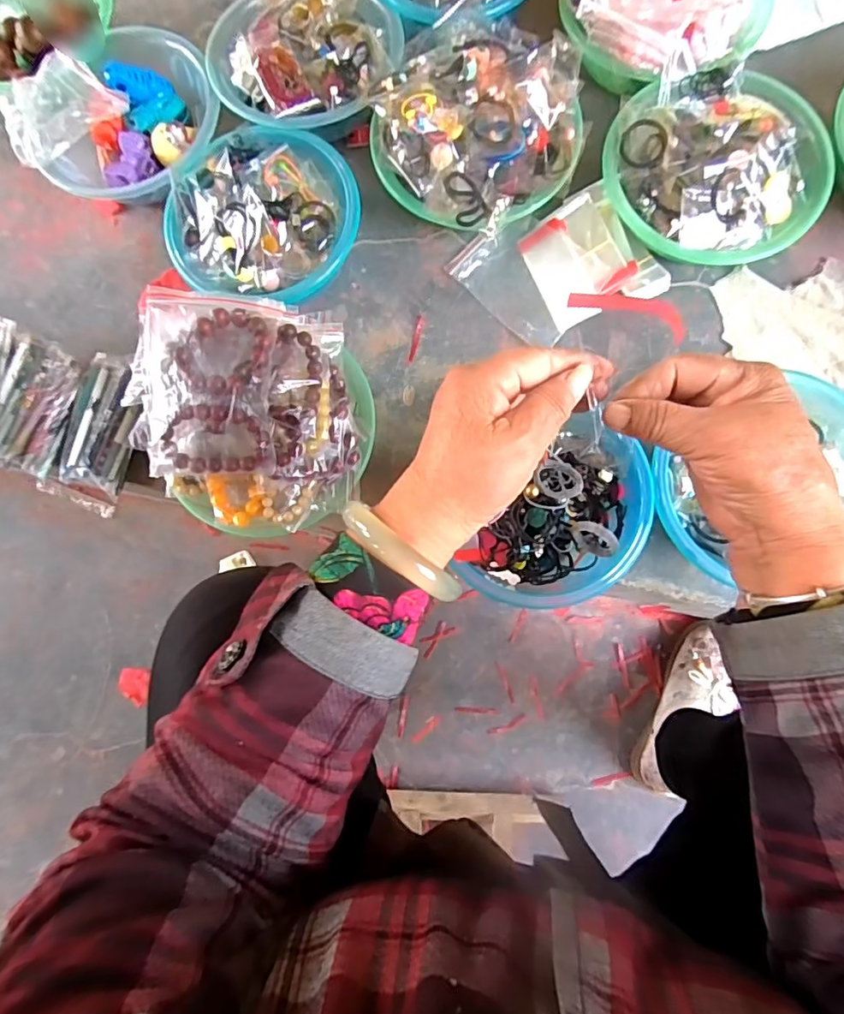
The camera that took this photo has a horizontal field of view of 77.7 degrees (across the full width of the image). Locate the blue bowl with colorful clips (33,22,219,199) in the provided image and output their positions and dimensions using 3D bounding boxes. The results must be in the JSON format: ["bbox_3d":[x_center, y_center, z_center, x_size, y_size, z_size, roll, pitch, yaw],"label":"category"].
[{"bbox_3d":[-0.348,-0.470,0.663,0.191,0.087,0.217,10,81,6],"label":"blue bowl with colorful clips"}]

